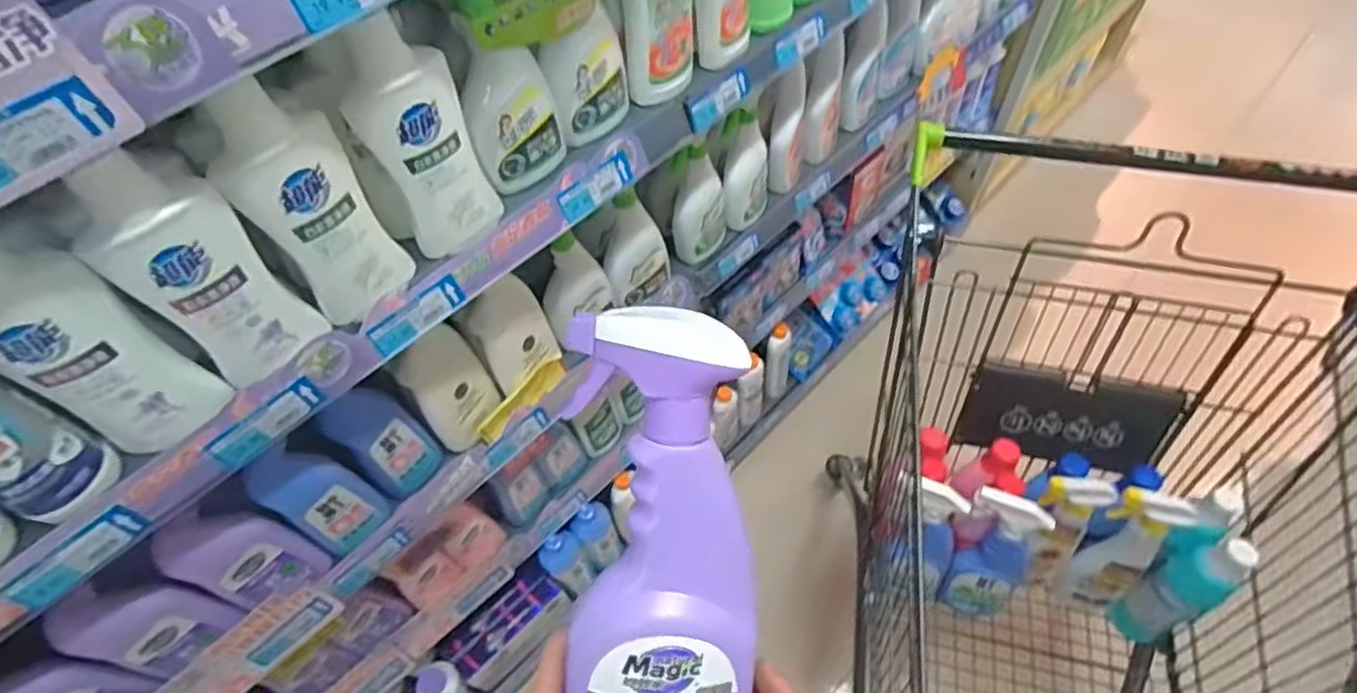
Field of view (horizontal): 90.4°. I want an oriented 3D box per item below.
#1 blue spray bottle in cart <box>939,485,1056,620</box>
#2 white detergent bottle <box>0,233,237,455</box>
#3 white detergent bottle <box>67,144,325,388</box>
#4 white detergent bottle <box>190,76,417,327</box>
[{"bbox_3d":[0.449,0.307,0.972,0.093,0.260,0.095,-2,56,3],"label":"blue spray bottle in cart"},{"bbox_3d":[-0.454,-0.002,0.508,0.059,0.240,0.098,37,66,25],"label":"white detergent bottle"},{"bbox_3d":[-0.378,-0.055,0.537,0.048,0.206,0.088,21,60,18],"label":"white detergent bottle"},{"bbox_3d":[-0.313,-0.122,0.575,0.089,0.216,0.066,-32,59,-16],"label":"white detergent bottle"}]

